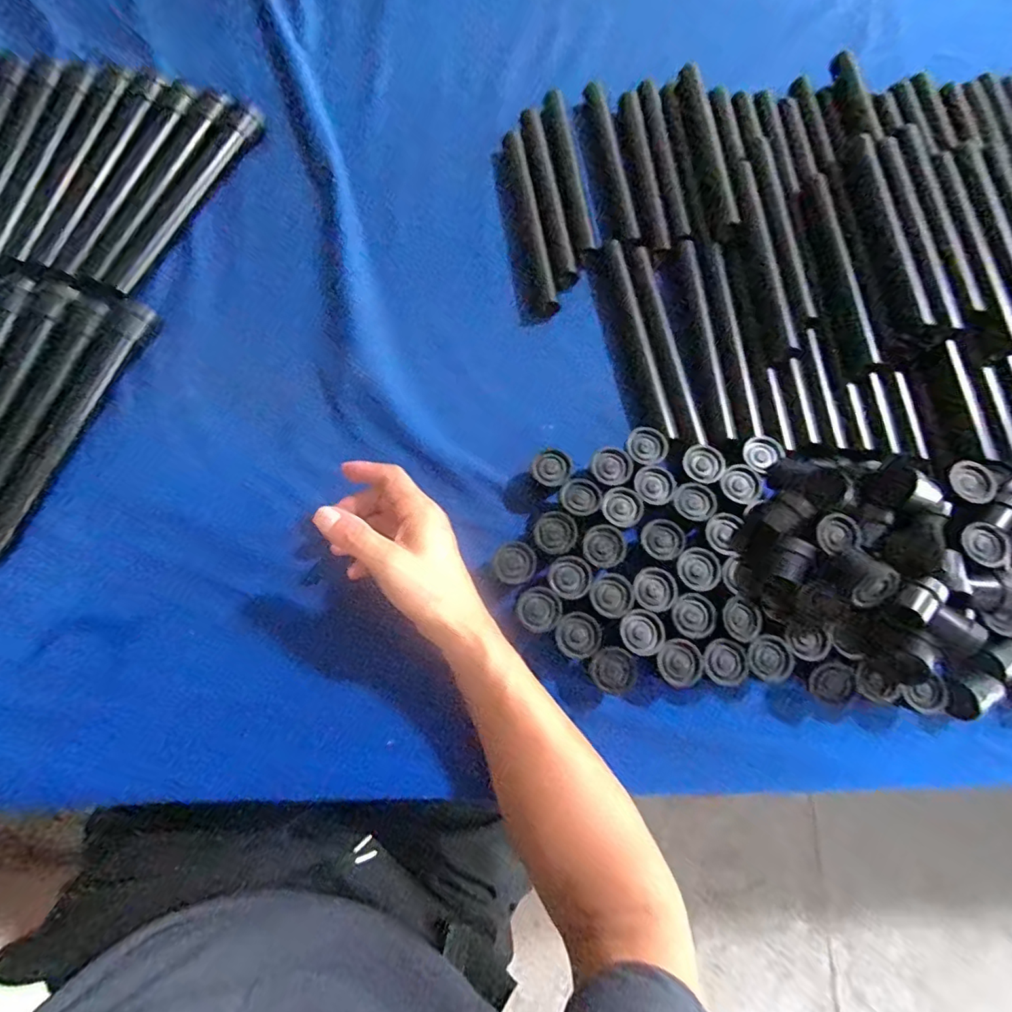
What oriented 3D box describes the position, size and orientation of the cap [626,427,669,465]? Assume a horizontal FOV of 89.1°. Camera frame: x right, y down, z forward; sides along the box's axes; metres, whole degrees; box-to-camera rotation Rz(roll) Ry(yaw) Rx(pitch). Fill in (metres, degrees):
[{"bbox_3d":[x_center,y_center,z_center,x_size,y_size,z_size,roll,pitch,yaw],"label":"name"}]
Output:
[{"bbox_3d":[0.125,-0.053,0.456,0.035,0.004,0.035,1,74,-3],"label":"cap"}]

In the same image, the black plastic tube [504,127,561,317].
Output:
[{"bbox_3d":[0.023,-0.299,0.538,0.023,0.027,0.228,-9,75,-5],"label":"black plastic tube"}]

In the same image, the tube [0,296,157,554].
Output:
[{"bbox_3d":[-0.389,-0.074,0.453,0.030,0.025,0.260,20,74,3],"label":"tube"}]

